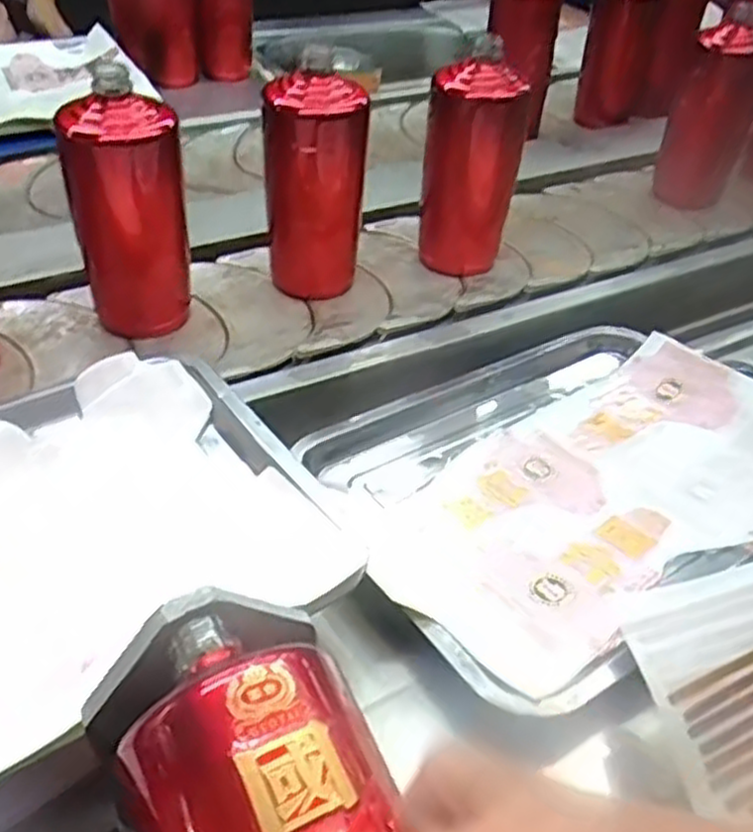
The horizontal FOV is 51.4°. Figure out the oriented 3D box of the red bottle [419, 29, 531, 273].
[{"bbox_3d":[0.088,-0.224,0.711,0.077,0.173,0.062,-13,45,-17],"label":"red bottle"}]

